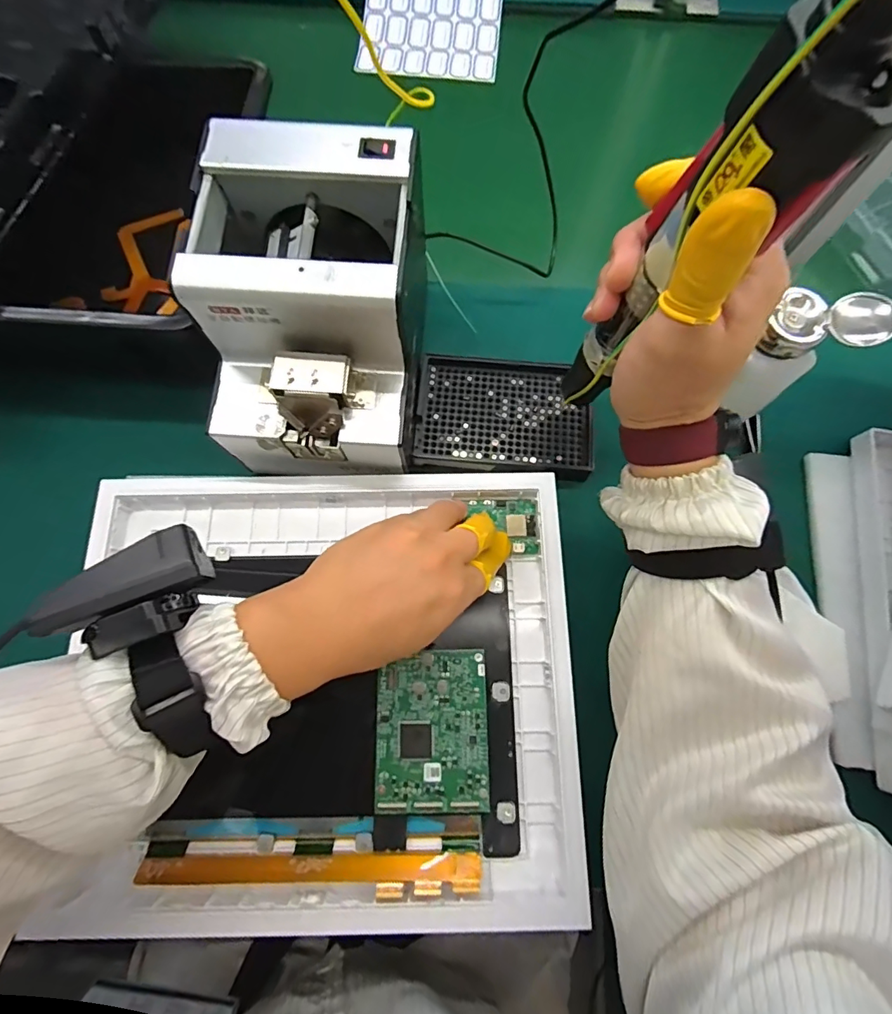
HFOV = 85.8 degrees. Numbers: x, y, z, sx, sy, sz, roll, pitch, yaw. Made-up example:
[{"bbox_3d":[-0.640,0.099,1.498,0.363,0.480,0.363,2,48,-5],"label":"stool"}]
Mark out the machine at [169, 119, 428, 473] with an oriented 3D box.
[{"bbox_3d":[-0.082,-0.124,0.320,0.124,0.130,0.175,5,74,1],"label":"machine"}]

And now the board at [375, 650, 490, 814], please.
[{"bbox_3d":[-0.008,0.141,0.306,0.069,0.007,0.092,0,74,0],"label":"board"}]

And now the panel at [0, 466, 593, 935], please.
[{"bbox_3d":[-0.072,0.114,0.315,0.311,0.026,0.268,-2,74,-1],"label":"panel"}]

